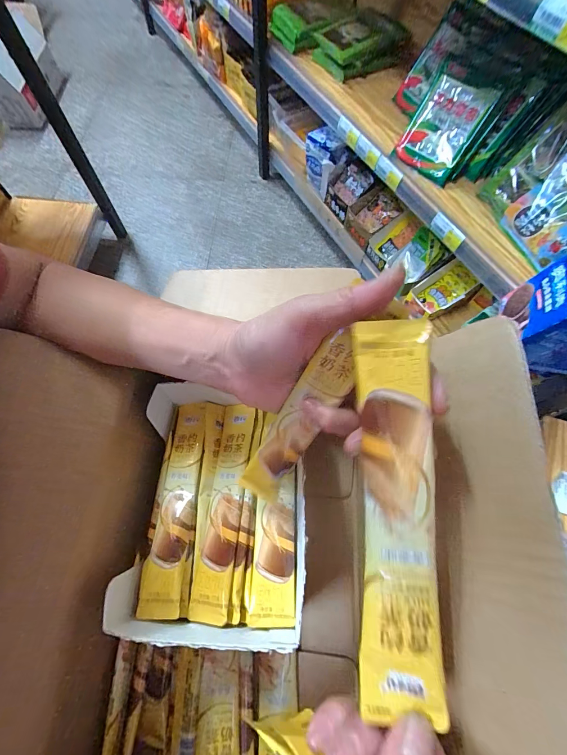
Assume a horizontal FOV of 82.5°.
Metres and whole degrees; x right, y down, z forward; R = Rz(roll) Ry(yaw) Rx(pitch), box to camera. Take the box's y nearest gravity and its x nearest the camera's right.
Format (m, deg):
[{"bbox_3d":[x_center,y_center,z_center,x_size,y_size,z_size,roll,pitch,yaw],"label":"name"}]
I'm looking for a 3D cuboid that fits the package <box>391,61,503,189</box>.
[{"bbox_3d":[0.329,-0.515,0.660,0.132,0.047,0.175,45,117,21],"label":"package"}]

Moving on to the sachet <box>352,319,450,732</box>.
[{"bbox_3d":[0.052,0.061,0.146,0.033,0.012,0.174,1,84,-1],"label":"sachet"}]

